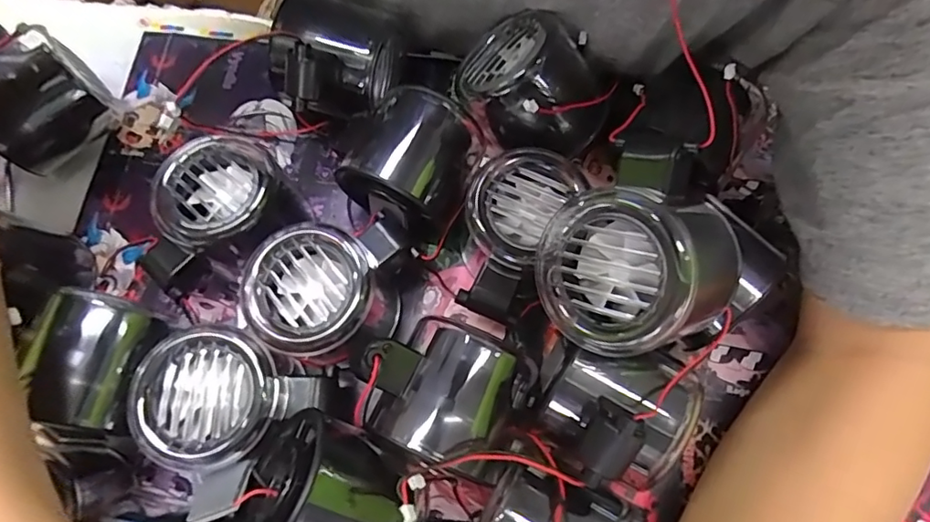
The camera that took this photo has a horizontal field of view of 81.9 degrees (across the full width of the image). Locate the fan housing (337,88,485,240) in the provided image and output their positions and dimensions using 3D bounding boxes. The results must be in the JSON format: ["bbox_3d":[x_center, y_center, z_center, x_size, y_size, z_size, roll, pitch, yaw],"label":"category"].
[{"bbox_3d":[-0.026,-0.045,0.268,0.059,0.049,0.061,25,75,10],"label":"fan housing"}]

